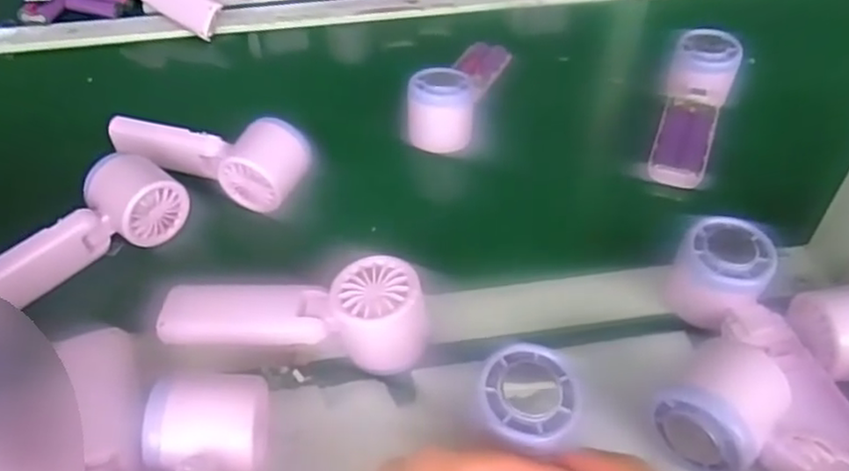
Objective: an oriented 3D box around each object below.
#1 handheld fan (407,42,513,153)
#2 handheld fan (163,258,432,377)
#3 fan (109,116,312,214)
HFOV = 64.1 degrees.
[{"bbox_3d":[0.035,-0.140,0.616,0.051,0.068,0.162,16,50,15],"label":"handheld fan"},{"bbox_3d":[-0.082,0.046,0.423,0.168,0.048,0.062,6,48,6],"label":"handheld fan"},{"bbox_3d":[-0.172,-0.071,0.546,0.164,0.046,0.055,18,50,16],"label":"fan"}]

